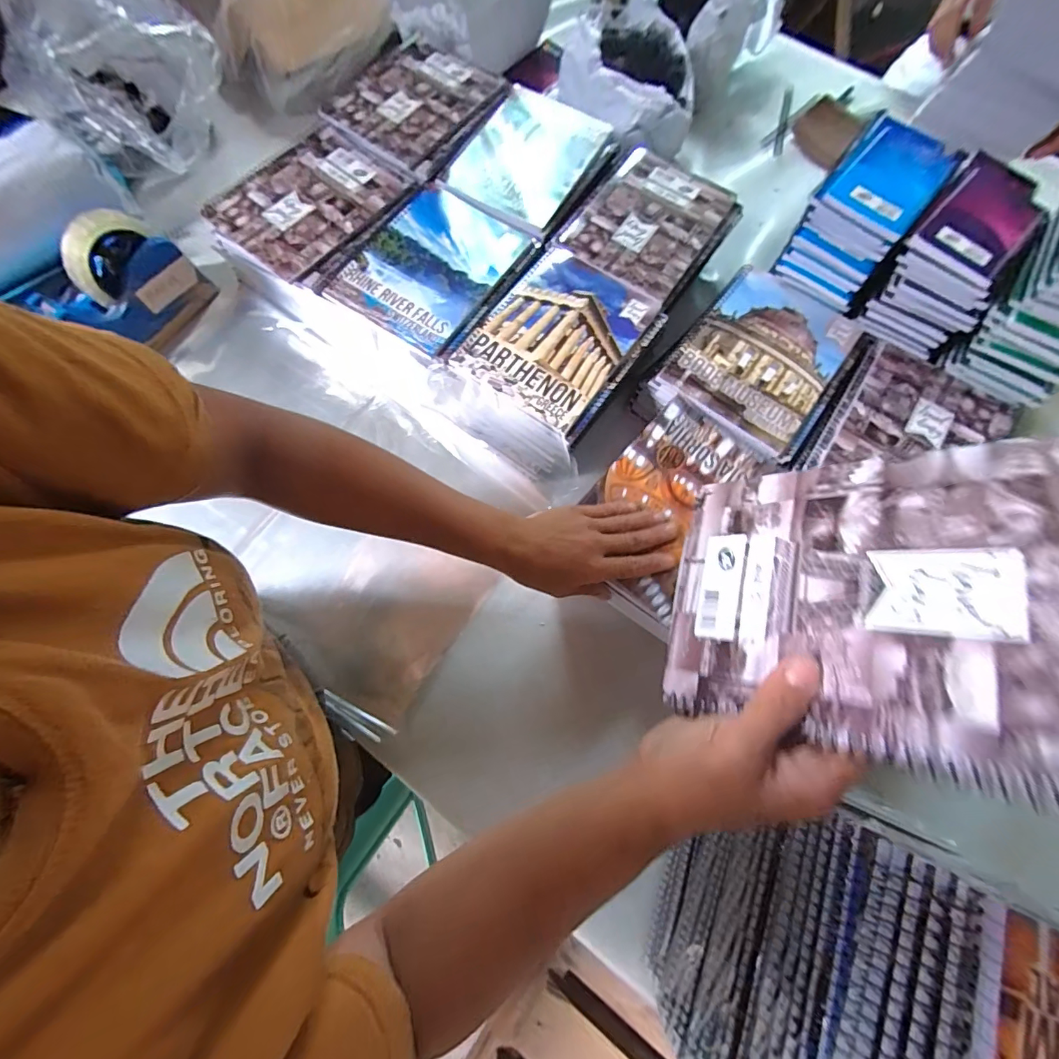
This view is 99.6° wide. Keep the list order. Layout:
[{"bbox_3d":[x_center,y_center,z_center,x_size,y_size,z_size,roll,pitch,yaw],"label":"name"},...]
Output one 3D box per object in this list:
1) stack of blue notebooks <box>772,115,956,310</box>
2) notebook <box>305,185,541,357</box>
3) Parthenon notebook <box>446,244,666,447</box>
[{"bbox_3d":[0.358,-0.341,0.486,0.098,0.093,0.146,34,75,8],"label":"stack of blue notebooks"},{"bbox_3d":[-0.116,-0.305,0.505,0.170,0.011,0.201,31,75,7],"label":"notebook"},{"bbox_3d":[0.033,-0.209,0.484,0.160,0.011,0.187,35,75,8],"label":"Parthenon notebook"}]

